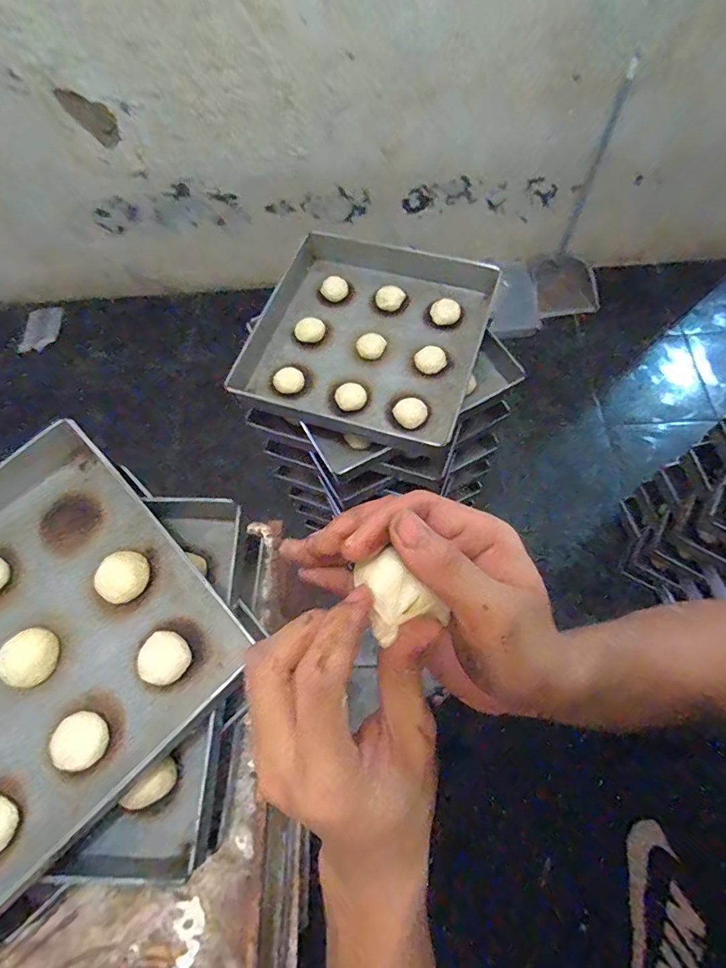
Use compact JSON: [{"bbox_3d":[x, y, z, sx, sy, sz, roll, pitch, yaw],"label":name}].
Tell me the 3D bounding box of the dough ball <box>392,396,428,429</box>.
[{"bbox_3d":[0.087,-0.131,0.861,0.048,0.027,0.054,-42,70,-14],"label":"dough ball"}]

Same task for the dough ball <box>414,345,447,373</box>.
[{"bbox_3d":[0.131,-0.237,0.904,0.054,0.030,0.051,-18,66,-5],"label":"dough ball"}]

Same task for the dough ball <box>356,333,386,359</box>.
[{"bbox_3d":[0.017,-0.271,0.925,0.049,0.033,0.042,31,71,16],"label":"dough ball"}]

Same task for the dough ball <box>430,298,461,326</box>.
[{"bbox_3d":[0.165,-0.344,0.947,0.059,0.027,0.046,8,67,7],"label":"dough ball"}]

